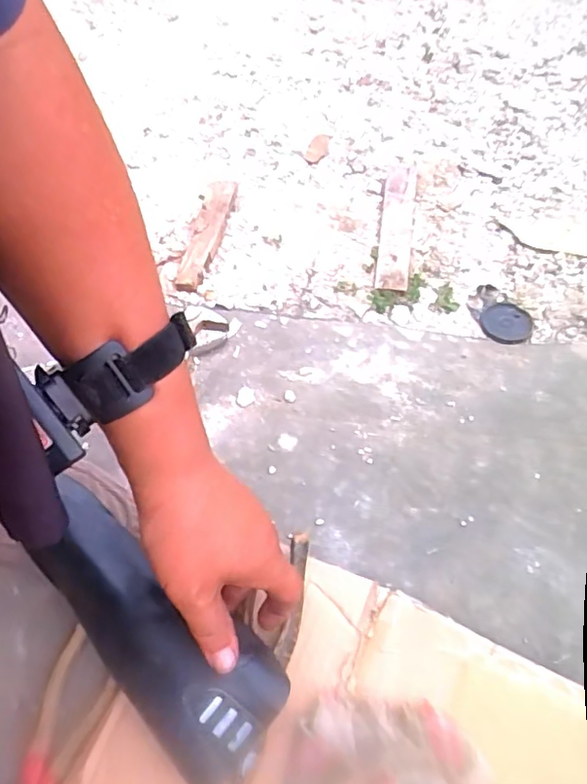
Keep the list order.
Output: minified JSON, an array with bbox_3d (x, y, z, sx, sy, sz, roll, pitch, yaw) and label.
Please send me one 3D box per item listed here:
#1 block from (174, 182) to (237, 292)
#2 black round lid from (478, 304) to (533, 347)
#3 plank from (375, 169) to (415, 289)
[{"bbox_3d":[-0.115,-0.214,0.745,0.040,0.015,0.202,8,54,8],"label":"block"},{"bbox_3d":[0.243,-0.078,0.645,0.058,0.006,0.057,-1,53,1],"label":"black round lid"},{"bbox_3d":[0.136,-0.223,0.746,0.041,0.018,0.249,6,53,6],"label":"plank"}]

